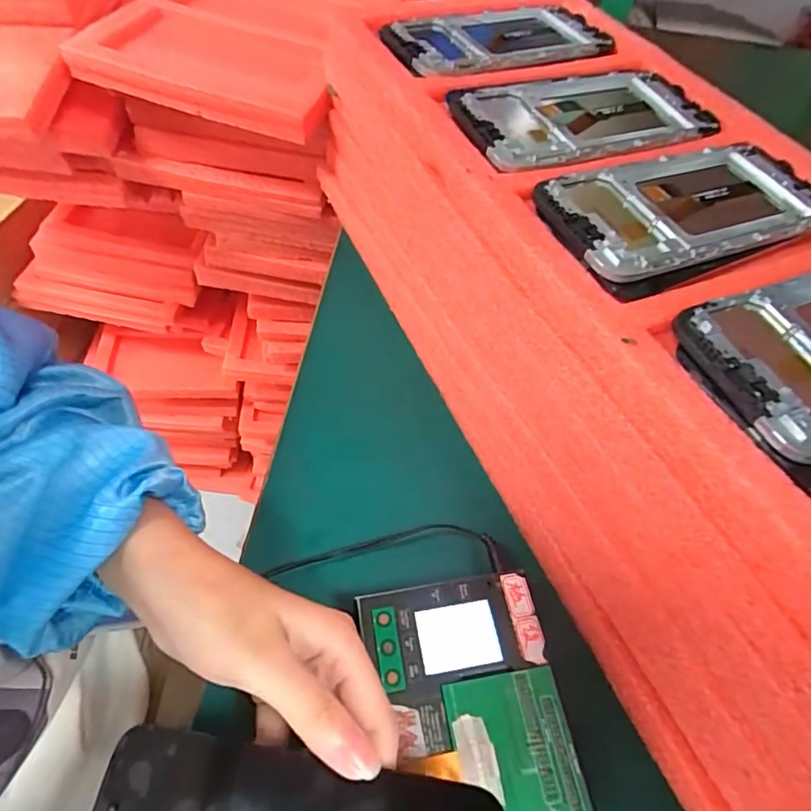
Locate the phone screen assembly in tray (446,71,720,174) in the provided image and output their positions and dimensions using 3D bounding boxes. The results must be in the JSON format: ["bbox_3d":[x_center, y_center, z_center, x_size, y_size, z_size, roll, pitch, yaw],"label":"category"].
[{"bbox_3d":[0.107,-0.174,0.310,0.159,0.007,0.082,-19,60,-17],"label":"phone screen assembly in tray"}]

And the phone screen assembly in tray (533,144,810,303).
[{"bbox_3d":[0.146,-0.101,0.267,0.157,0.012,0.077,-19,60,-17],"label":"phone screen assembly in tray"}]

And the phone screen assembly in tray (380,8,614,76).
[{"bbox_3d":[0.065,-0.261,0.366,0.160,0.009,0.084,-17,59,-16],"label":"phone screen assembly in tray"}]

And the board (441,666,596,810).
[{"bbox_3d":[0.054,0.167,0.242,0.056,0.004,0.074,-7,56,-10],"label":"board"}]

